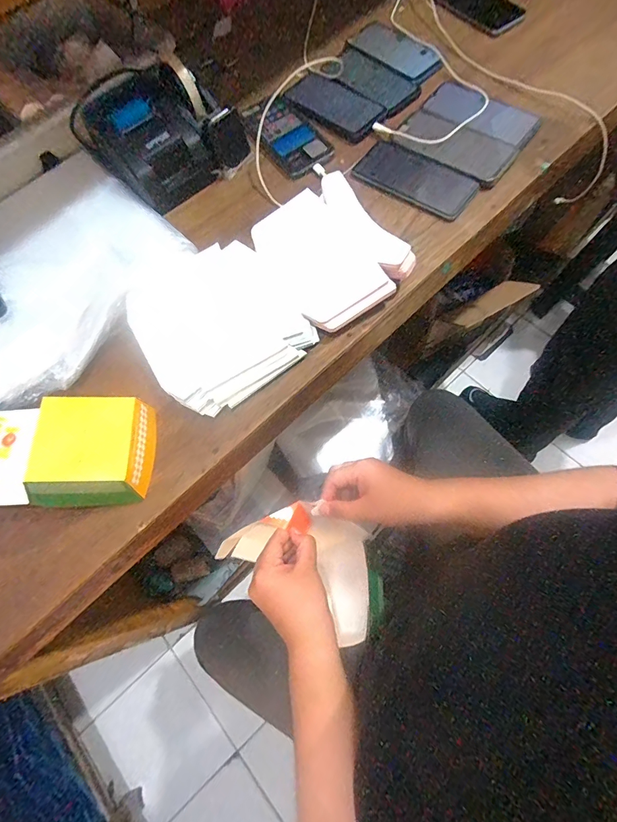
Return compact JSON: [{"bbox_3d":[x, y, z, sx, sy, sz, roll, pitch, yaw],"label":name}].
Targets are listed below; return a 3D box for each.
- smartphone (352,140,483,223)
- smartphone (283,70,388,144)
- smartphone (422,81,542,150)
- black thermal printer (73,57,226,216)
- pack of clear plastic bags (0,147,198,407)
[{"bbox_3d":[0.148,-0.327,0.546,0.163,0.014,0.082,30,75,15],"label":"smartphone"},{"bbox_3d":[0.038,-0.476,0.614,0.169,0.009,0.084,40,84,17],"label":"smartphone"},{"bbox_3d":[0.252,-0.432,0.571,0.076,0.016,0.162,-40,68,-11],"label":"smartphone"},{"bbox_3d":[-0.222,-0.386,0.549,0.147,0.092,0.166,-42,76,-10],"label":"black thermal printer"},{"bbox_3d":[-0.337,-0.187,0.514,0.289,0.027,0.304,40,77,18],"label":"pack of clear plastic bags"}]

